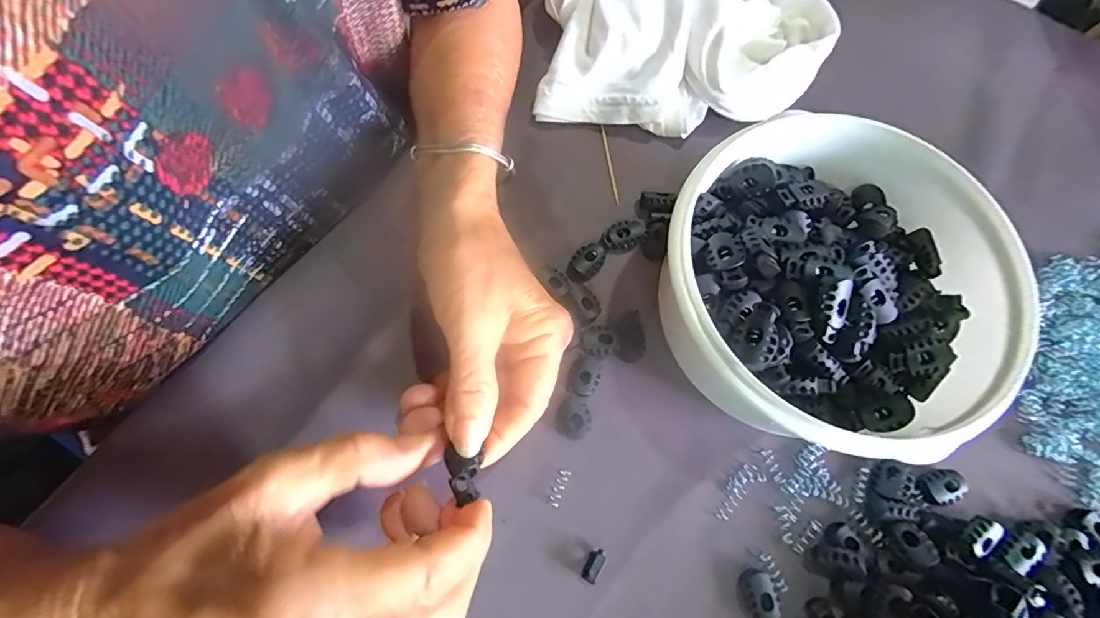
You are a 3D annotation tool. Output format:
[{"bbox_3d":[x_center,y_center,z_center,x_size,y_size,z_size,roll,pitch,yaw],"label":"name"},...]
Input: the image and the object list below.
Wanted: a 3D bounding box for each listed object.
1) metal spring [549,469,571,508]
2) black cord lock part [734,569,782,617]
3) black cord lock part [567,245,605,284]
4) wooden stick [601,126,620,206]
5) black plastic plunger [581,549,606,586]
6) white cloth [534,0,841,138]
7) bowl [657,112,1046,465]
[{"bbox_3d":[0.005,0.094,0.248,0.006,0.004,0.019,22,72,5],"label":"metal spring"},{"bbox_3d":[0.103,0.142,0.234,0.017,0.009,0.022,-19,73,-8],"label":"black cord lock part"},{"bbox_3d":[0.021,-0.027,0.283,0.017,0.006,0.026,39,74,10],"label":"black cord lock part"},{"bbox_3d":[0.040,-0.095,0.313,0.004,0.004,0.059,-7,72,-5],"label":"wooden stick"},{"bbox_3d":[0.022,0.127,0.235,0.008,0.008,0.016,25,72,6],"label":"black plastic plunger"},{"bbox_3d":[0.089,-0.193,0.310,0.188,0.072,0.140,2,71,-2],"label":"white cloth"},{"bbox_3d":[0.143,-0.009,0.247,0.173,0.078,0.159,1,71,-2],"label":"bowl"}]

